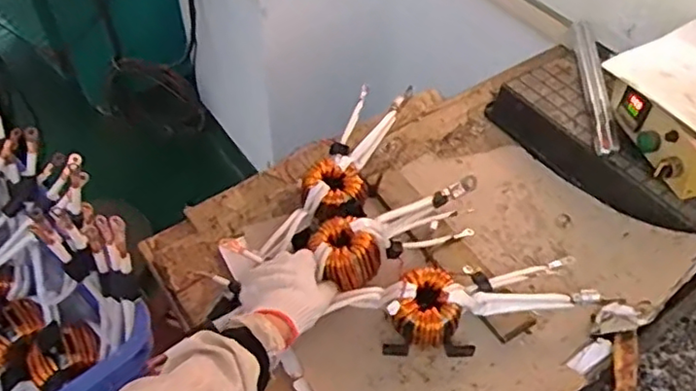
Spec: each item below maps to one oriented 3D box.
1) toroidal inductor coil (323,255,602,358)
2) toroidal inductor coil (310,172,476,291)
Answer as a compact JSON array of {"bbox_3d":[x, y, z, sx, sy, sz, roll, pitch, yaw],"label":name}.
[{"bbox_3d":[0.140,0.125,0.696,0.282,0.066,0.102,-12,50,-11],"label":"toroidal inductor coil"},{"bbox_3d":[0.069,0.039,0.770,0.250,0.055,0.085,-21,52,-31],"label":"toroidal inductor coil"}]

